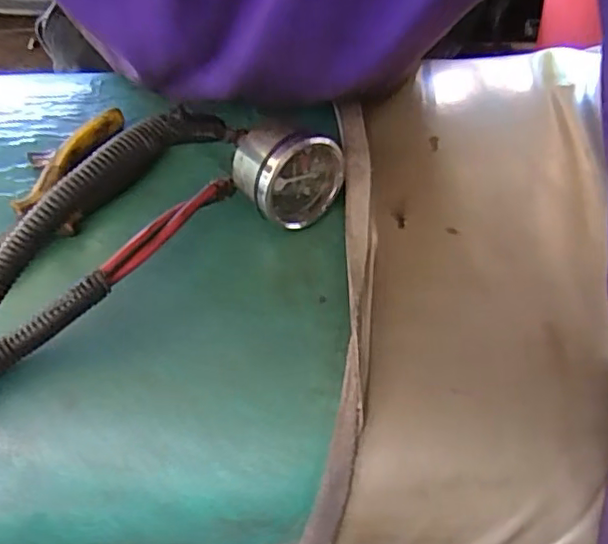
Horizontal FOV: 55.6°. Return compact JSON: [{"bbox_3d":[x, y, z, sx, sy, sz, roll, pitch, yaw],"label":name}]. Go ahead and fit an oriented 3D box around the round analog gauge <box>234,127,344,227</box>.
[{"bbox_3d":[-0.011,-0.055,0.322,0.053,0.051,0.041,-37,54,-26],"label":"round analog gauge"}]

